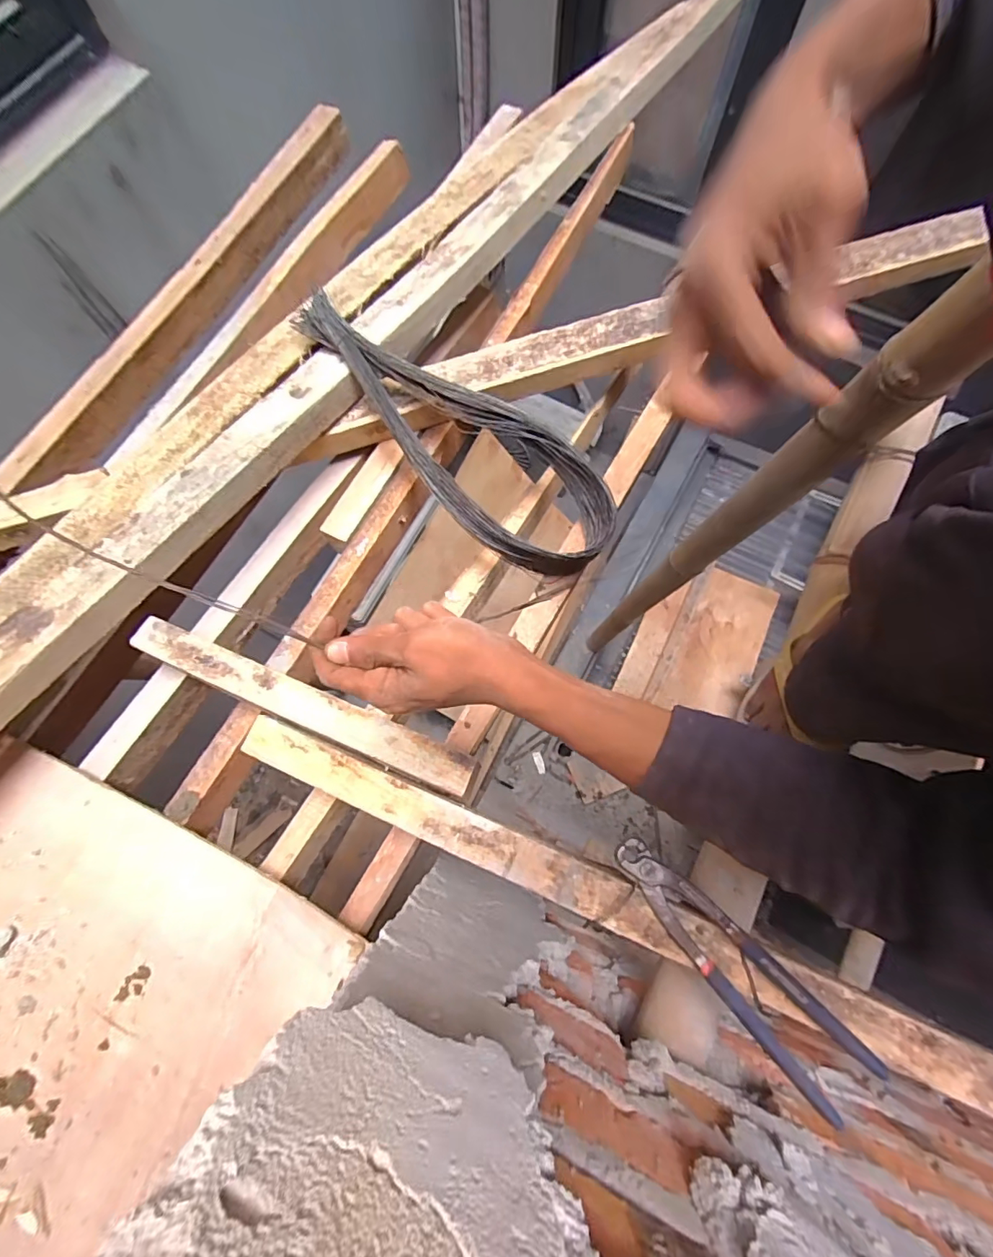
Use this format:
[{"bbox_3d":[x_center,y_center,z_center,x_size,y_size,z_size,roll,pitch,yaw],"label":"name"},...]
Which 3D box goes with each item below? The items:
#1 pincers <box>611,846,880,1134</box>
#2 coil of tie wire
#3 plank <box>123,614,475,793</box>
[{"bbox_3d":[0.178,0.250,0.370,0.054,0.029,0.210,-41,78,-9],"label":"pincers"},{"bbox_3d":[-0.057,-0.211,0.546,0.426,0.105,0.137,40,79,11],"label":"coil of tie wire"},{"bbox_3d":[-0.191,0.069,0.463,0.363,0.024,0.039,21,76,7],"label":"plank"}]

